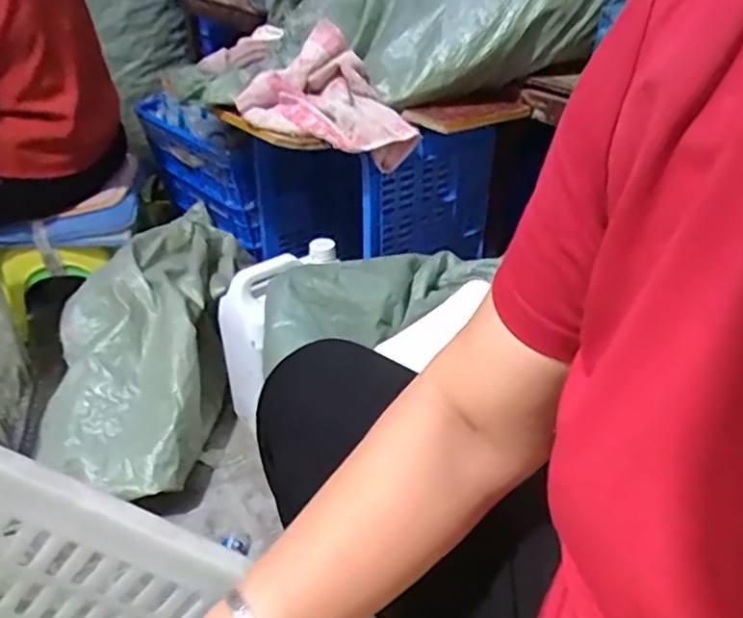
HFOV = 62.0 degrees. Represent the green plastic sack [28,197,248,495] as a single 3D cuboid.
[{"bbox_3d":[-0.395,0.020,1.074,0.275,0.181,0.636,-1,49,-1],"label":"green plastic sack"}]

